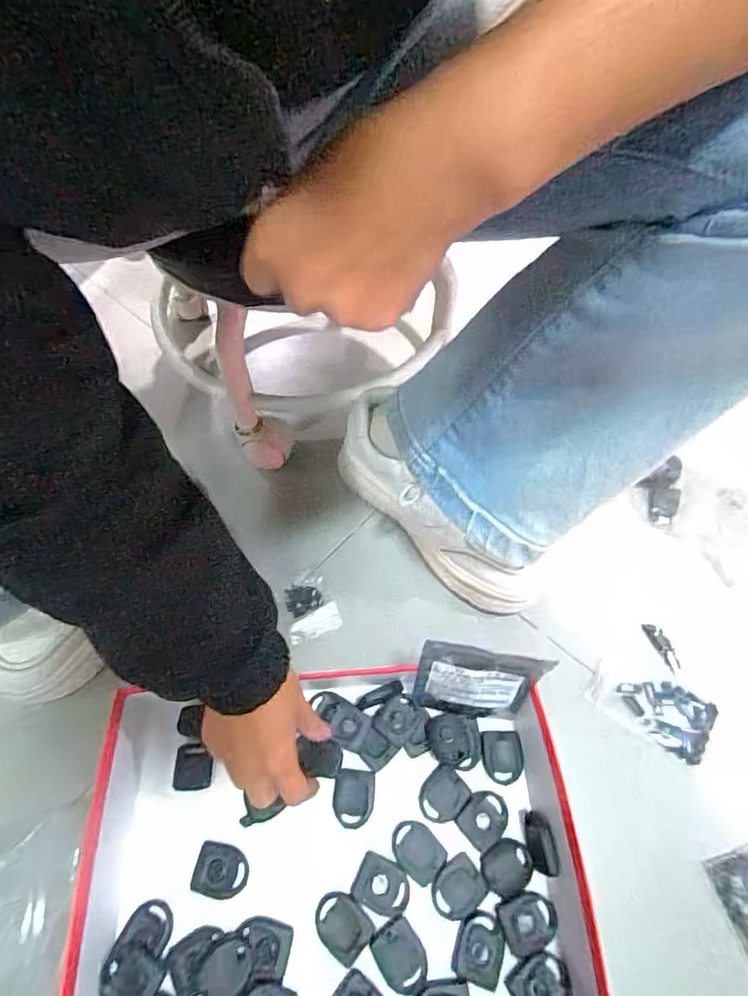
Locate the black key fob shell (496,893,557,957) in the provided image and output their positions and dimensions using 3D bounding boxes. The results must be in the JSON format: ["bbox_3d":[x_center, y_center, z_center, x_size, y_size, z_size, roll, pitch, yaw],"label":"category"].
[{"bbox_3d":[0.109,0.300,0.354,0.039,0.004,0.032,-15,61,-10],"label":"black key fob shell"}]

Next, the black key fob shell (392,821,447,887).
[{"bbox_3d":[0.032,0.260,0.371,0.040,0.004,0.030,38,65,19],"label":"black key fob shell"}]

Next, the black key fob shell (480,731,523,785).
[{"bbox_3d":[0.104,0.208,0.403,0.033,0.004,0.038,-2,59,-2],"label":"black key fob shell"}]

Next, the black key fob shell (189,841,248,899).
[{"bbox_3d":[-0.111,0.271,0.364,0.037,0.013,0.031,13,60,6],"label":"black key fob shell"}]

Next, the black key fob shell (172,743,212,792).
[{"bbox_3d":[-0.145,0.215,0.401,0.028,0.004,0.033,-6,60,-5],"label":"black key fob shell"}]

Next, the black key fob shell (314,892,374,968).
[{"bbox_3d":[-0.022,0.293,0.344,0.039,0.004,0.030,39,66,20],"label":"black key fob shell"}]

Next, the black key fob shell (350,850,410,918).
[{"bbox_3d":[0.006,0.279,0.360,0.039,0.004,0.032,24,62,13],"label":"black key fob shell"}]

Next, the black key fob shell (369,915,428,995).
[{"bbox_3d":[0.018,0.311,0.340,0.029,0.004,0.038,-31,65,-18],"label":"black key fob shell"}]

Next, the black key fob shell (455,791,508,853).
[{"bbox_3d":[0.084,0.244,0.382,0.031,0.004,0.039,38,65,19],"label":"black key fob shell"}]

